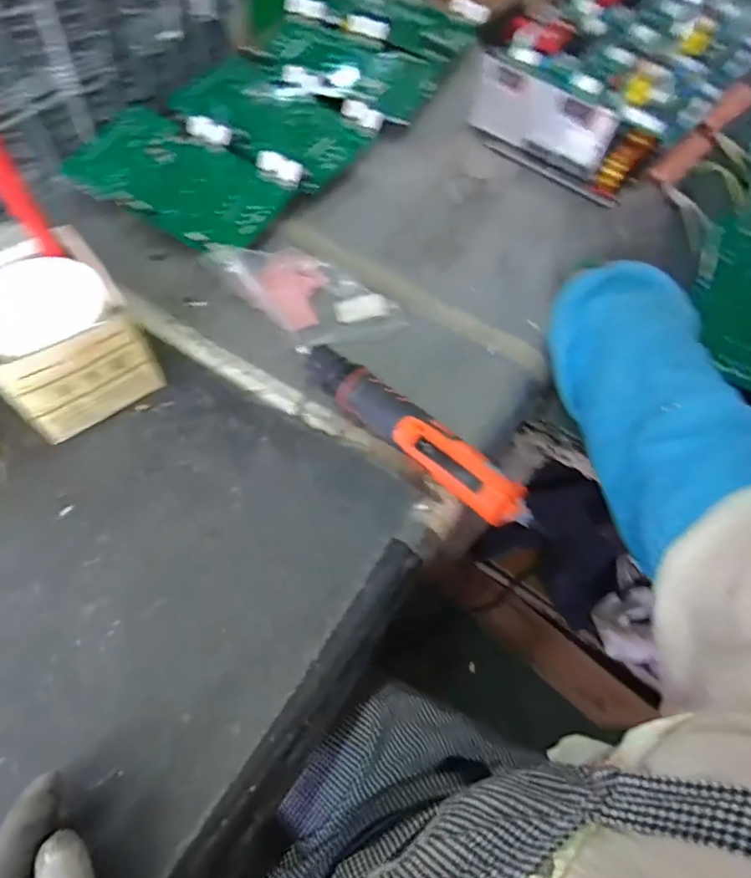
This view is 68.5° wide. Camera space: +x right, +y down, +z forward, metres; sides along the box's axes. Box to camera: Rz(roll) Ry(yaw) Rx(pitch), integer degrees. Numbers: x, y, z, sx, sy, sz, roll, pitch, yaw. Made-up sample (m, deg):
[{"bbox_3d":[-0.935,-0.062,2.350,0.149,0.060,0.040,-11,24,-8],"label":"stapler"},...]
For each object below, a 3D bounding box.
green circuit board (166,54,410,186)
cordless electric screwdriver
[{"bbox_3d":[-0.119,-0.397,0.654,0.228,0.035,0.172,30,65,10],"label":"green circuit board"},{"bbox_3d":[0.026,-0.008,0.477,0.244,0.048,0.039,41,68,14],"label":"cordless electric screwdriver"}]

